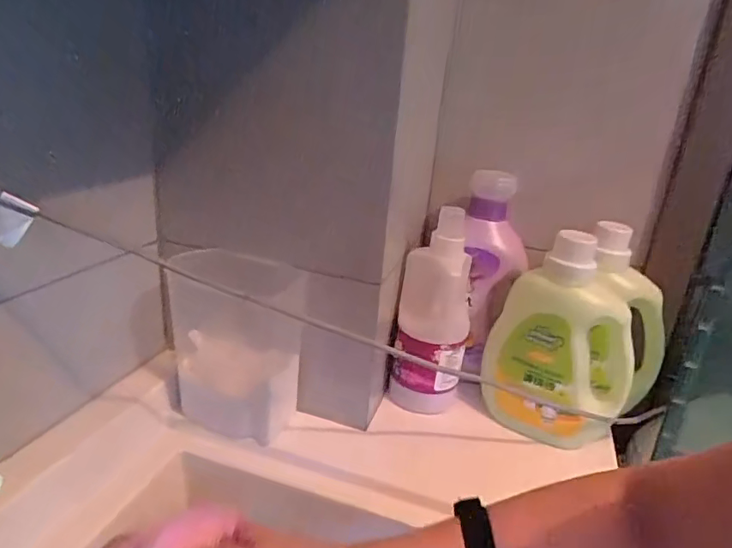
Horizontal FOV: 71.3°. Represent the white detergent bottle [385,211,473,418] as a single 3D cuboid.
[{"bbox_3d":[0.095,0.054,0.707,0.092,0.292,0.089,10,21,13],"label":"white detergent bottle"}]

